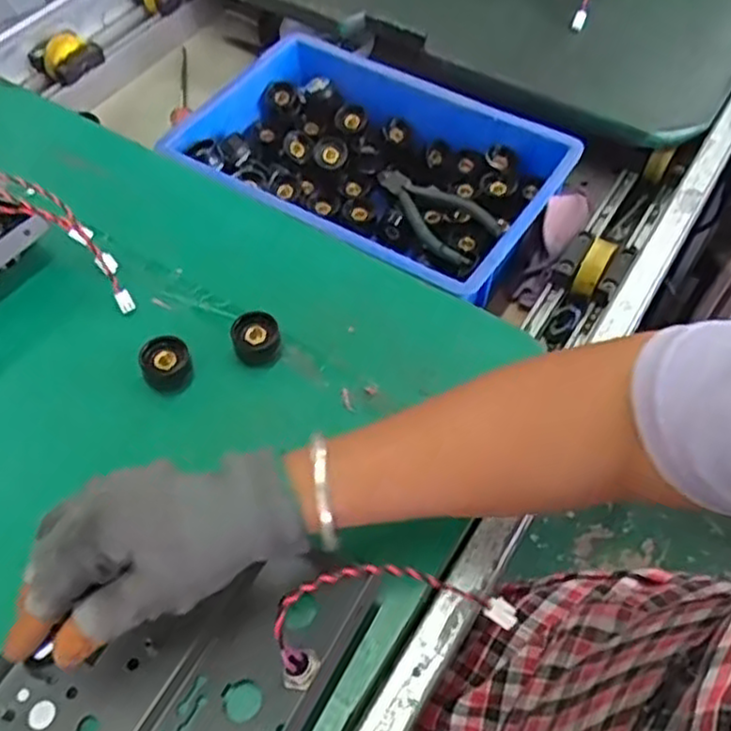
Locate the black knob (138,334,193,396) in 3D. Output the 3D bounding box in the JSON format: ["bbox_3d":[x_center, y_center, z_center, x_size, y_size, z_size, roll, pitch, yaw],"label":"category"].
[{"bbox_3d":[-0.126,-0.001,0.468,0.026,0.029,0.027,0,57,1],"label":"black knob"}]

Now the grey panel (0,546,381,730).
[{"bbox_3d":[-0.092,0.141,0.366,0.148,0.033,0.156,25,61,16],"label":"grey panel"}]

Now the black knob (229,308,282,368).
[{"bbox_3d":[-0.071,-0.019,0.480,0.031,0.025,0.034,0,57,1],"label":"black knob"}]

